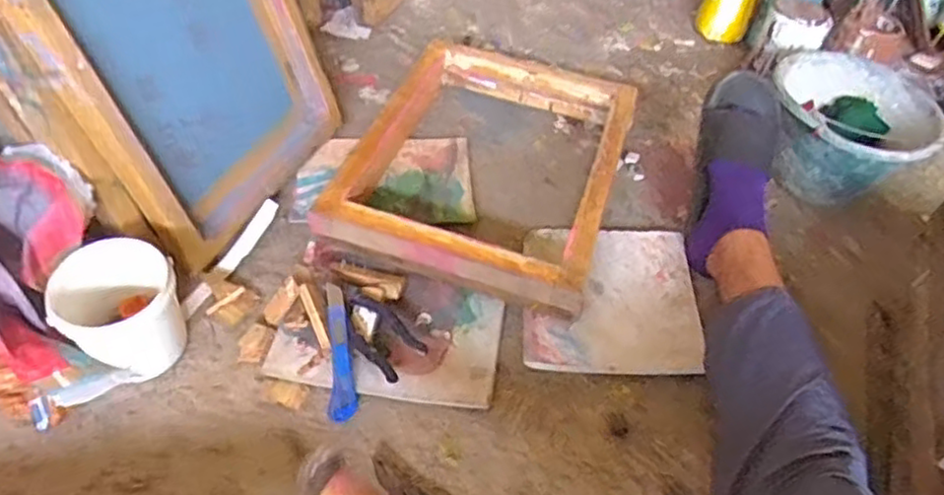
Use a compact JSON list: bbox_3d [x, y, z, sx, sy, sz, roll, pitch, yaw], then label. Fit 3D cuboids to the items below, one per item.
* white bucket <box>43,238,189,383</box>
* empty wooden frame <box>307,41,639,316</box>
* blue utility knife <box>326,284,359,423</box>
[{"bbox_3d":[-0.388,0.072,0.764,0.123,0.118,0.112,3,48,-4],"label":"white bucket"},{"bbox_3d":[0.025,-0.129,1.027,0.371,0.081,0.443,16,48,8],"label":"empty wooden frame"},{"bbox_3d":[-0.159,0.124,0.824,0.032,0.011,0.161,-5,73,-11],"label":"blue utility knife"}]

